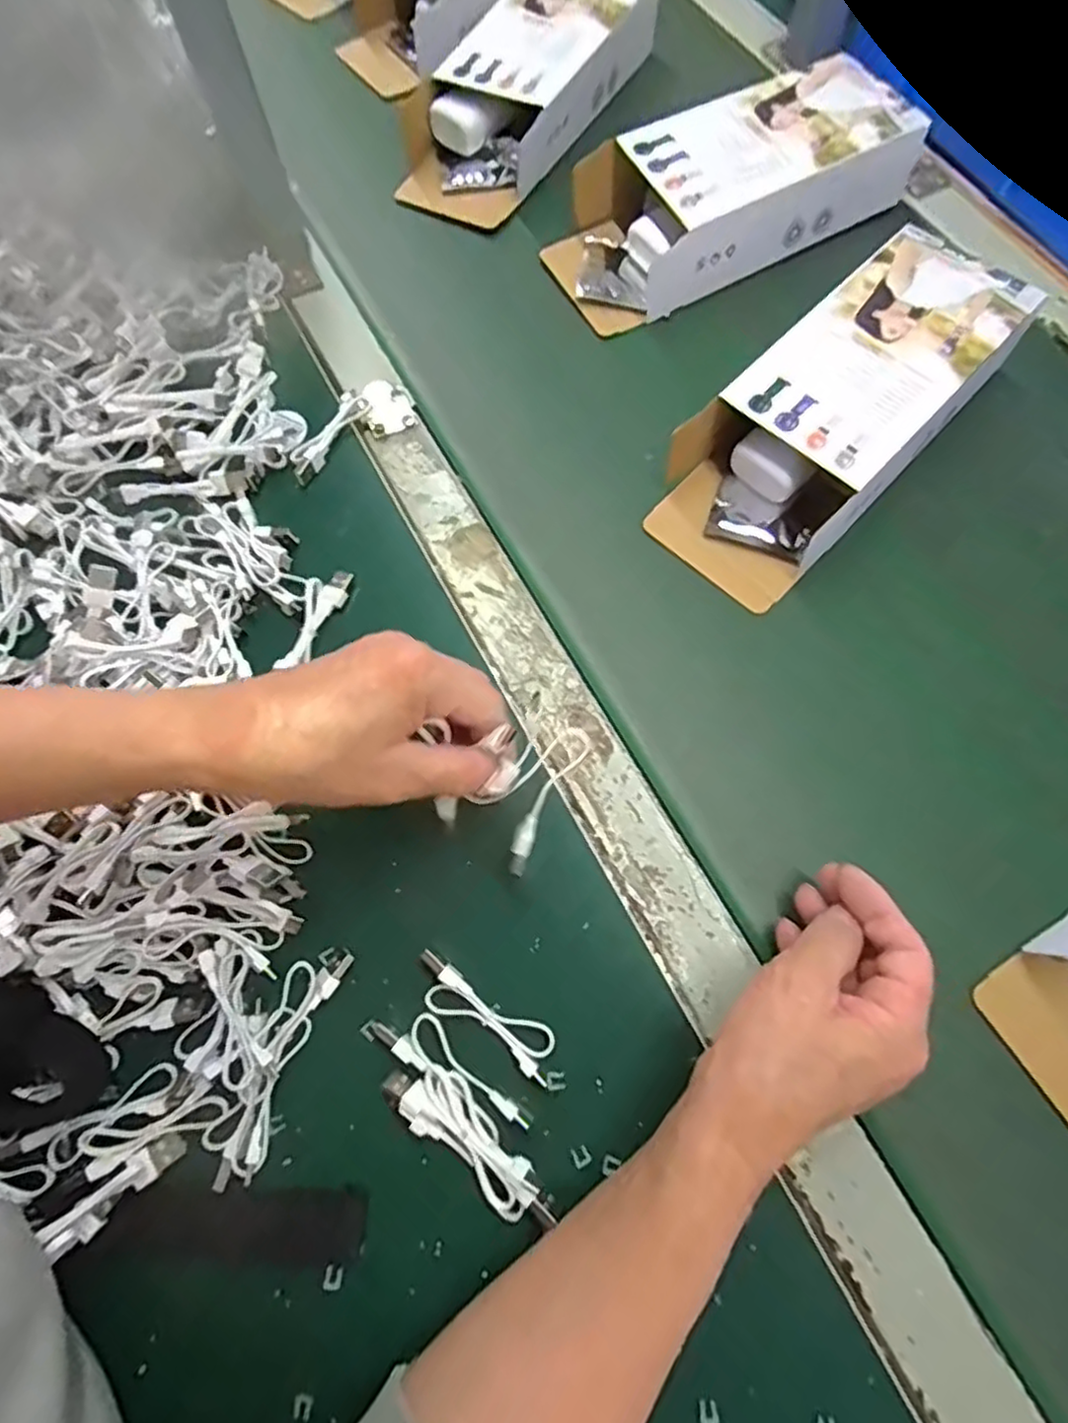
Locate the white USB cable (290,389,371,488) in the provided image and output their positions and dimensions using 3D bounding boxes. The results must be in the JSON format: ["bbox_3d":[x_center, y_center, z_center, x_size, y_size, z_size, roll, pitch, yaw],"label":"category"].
[{"bbox_3d":[-0.132,-0.179,0.438,0.019,0.012,0.076,28,75,13],"label":"white USB cable"}]

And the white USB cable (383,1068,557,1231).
[{"bbox_3d":[-0.029,0.188,0.296,0.085,0.017,0.026,40,79,16],"label":"white USB cable"}]

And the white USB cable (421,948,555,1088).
[{"bbox_3d":[-0.024,0.142,0.318,0.076,0.013,0.022,28,75,14],"label":"white USB cable"}]

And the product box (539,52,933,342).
[{"bbox_3d":[0.134,-0.362,0.474,0.253,0.054,0.120,-23,71,-3],"label":"product box"}]

